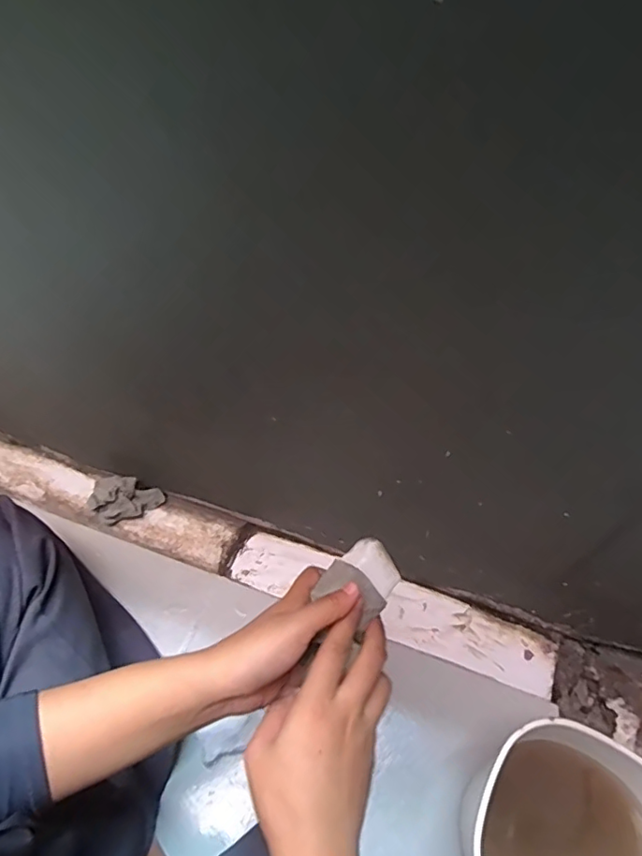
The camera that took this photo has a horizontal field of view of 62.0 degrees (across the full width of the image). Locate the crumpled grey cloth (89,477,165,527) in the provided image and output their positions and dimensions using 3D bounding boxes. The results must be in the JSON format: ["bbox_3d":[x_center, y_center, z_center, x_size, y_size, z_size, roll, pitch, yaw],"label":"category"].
[{"bbox_3d":[-0.234,0.084,0.635,0.084,0.038,0.054,2,56,2],"label":"crumpled grey cloth"}]

